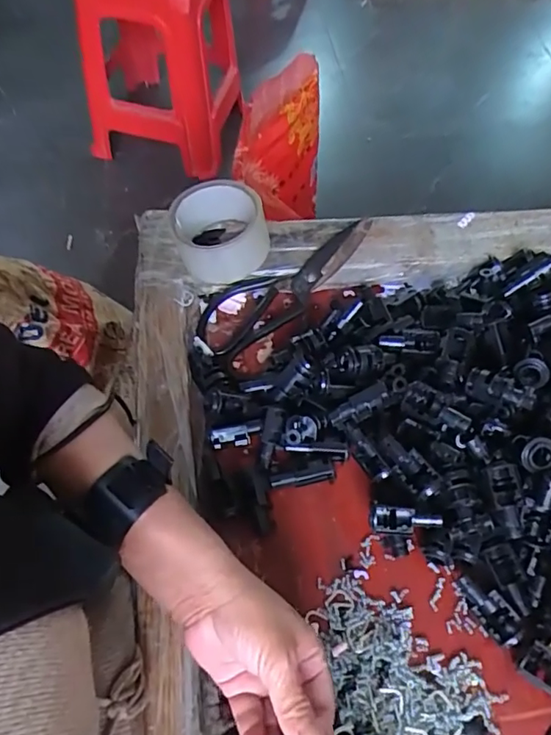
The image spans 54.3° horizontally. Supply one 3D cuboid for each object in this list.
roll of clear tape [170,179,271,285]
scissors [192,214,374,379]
[{"bbox_3d":[-0.053,-0.129,0.509,0.082,0.060,0.075,1,60,-2],"label":"roll of clear tape"},{"bbox_3d":[0.001,-0.086,0.507,0.077,0.024,0.208,37,65,17],"label":"scissors"}]

